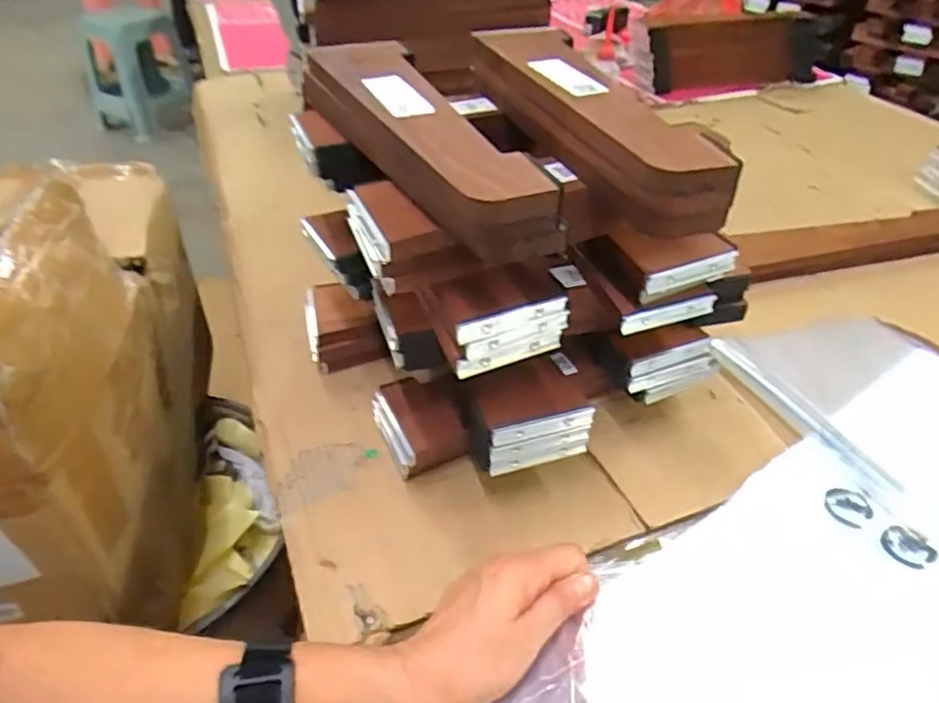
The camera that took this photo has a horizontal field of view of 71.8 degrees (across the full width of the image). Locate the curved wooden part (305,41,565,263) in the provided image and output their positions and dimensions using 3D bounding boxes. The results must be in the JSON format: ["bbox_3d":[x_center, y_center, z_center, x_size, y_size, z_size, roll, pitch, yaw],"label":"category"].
[{"bbox_3d":[-0.037,-0.149,0.460,0.067,0.064,0.297,-19,43,-22],"label":"curved wooden part"}]

